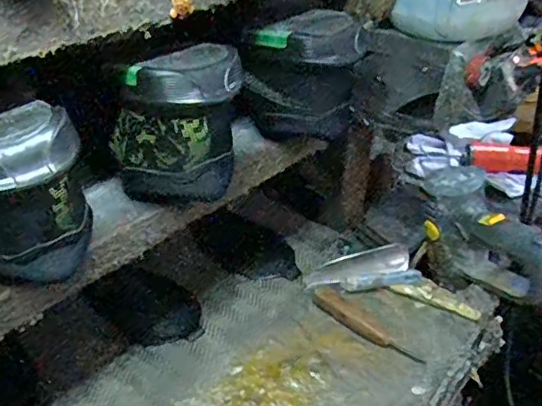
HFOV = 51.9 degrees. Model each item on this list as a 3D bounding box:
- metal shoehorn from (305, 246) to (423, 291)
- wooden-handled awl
[{"bbox_3d":[0.113,0.083,0.685,0.134,0.031,0.038,-5,37,-6],"label":"metal shoehorn"},{"bbox_3d":[0.105,0.135,0.626,0.138,0.014,0.031,29,46,33],"label":"wooden-handled awl"}]

